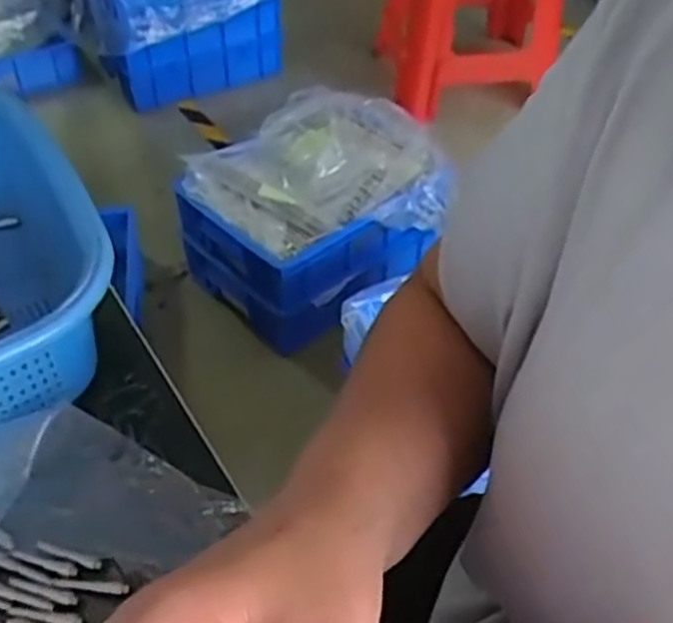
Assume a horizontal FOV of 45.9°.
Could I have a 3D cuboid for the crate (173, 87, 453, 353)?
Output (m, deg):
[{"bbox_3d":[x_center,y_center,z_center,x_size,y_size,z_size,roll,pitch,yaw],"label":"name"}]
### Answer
[{"bbox_3d":[-0.041,-0.184,1.465,0.432,0.277,0.383,-25,52,-24],"label":"crate"}]

